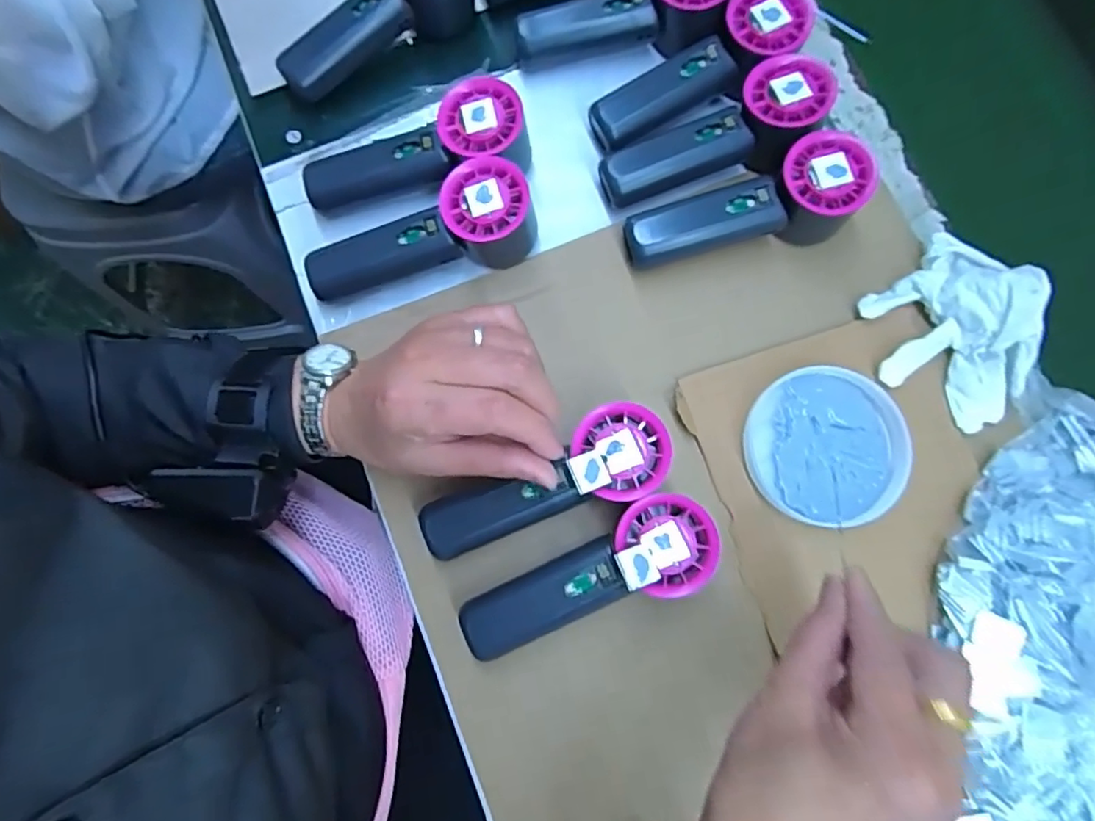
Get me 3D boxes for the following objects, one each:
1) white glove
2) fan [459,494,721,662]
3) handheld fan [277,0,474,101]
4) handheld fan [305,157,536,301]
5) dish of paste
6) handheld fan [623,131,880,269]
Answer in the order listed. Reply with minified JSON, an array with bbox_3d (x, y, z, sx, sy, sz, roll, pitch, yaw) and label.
[{"bbox_3d":[0.270,-0.052,0.380,0.101,0.035,0.109,0,79,-1],"label":"white glove"},{"bbox_3d":[0.022,0.097,0.351,0.151,0.065,0.053,-19,80,-5],"label":"fan"},{"bbox_3d":[-0.127,-0.289,0.430,0.156,0.057,0.049,-29,81,-6],"label":"handheld fan"},{"bbox_3d":[-0.086,-0.117,0.396,0.152,0.054,0.056,-12,79,-3],"label":"handheld fan"},{"bbox_3d":[0.183,0.022,0.385,0.104,0.010,0.099,0,79,1],"label":"dish of paste"},{"bbox_3d":[0.131,-0.130,0.396,0.156,0.055,0.055,-19,80,-5],"label":"handheld fan"}]

